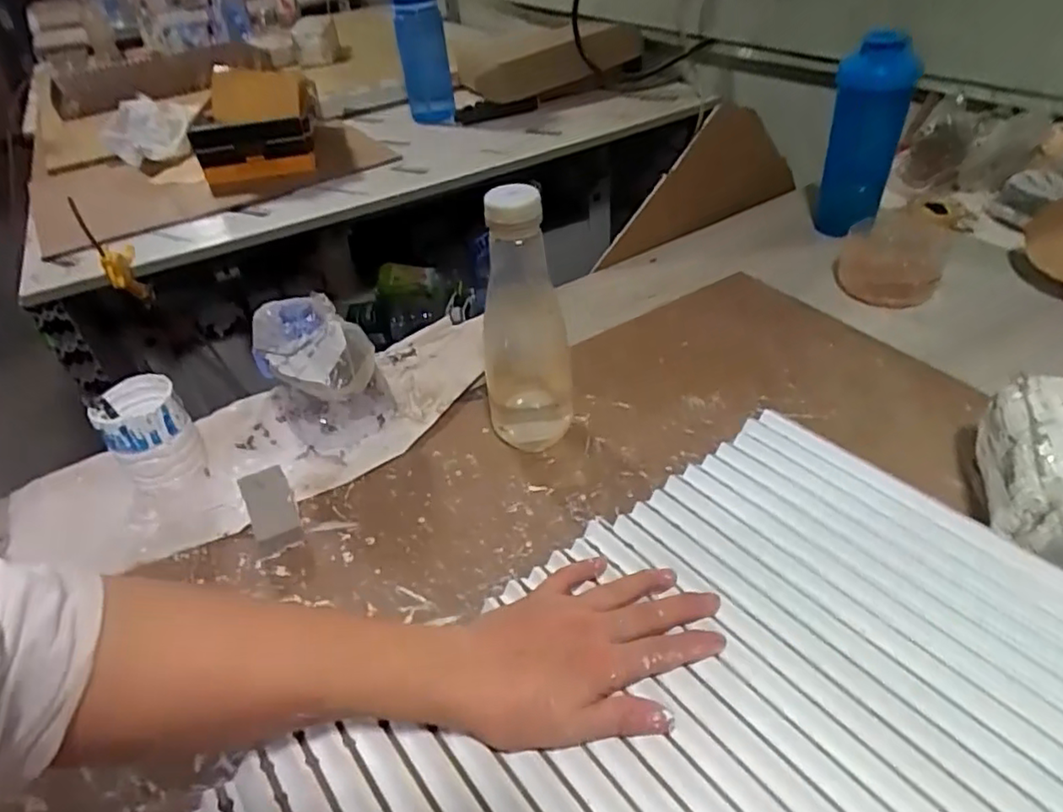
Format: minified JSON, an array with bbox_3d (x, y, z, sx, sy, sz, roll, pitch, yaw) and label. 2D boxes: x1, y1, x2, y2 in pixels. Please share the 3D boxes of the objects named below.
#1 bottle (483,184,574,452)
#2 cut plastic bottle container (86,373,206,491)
[{"bbox_3d":[-0.009,-0.064,0.514,0.067,0.223,0.070,-11,41,-6],"label":"bottle"},{"bbox_3d":[-0.332,0.026,0.556,0.066,0.081,0.062,-29,45,-24],"label":"cut plastic bottle container"}]

